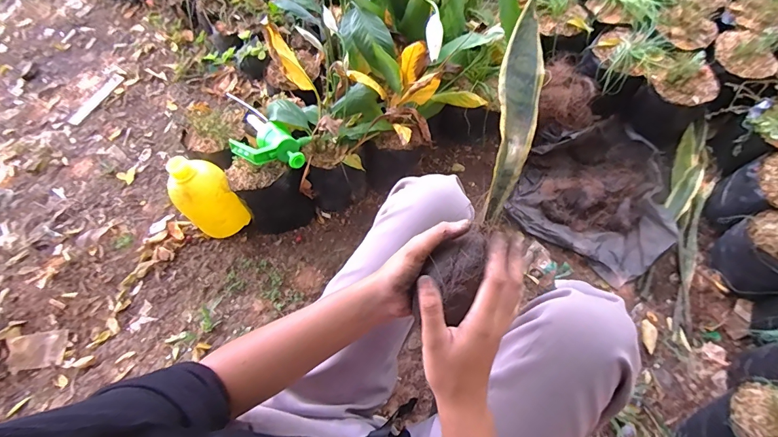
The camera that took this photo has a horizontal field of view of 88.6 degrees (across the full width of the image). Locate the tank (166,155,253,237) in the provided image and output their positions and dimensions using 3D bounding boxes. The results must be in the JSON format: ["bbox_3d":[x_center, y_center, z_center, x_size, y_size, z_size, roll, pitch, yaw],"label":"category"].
[{"bbox_3d":[-0.419,-0.042,0.940,0.125,0.207,0.135,-39,72,-12],"label":"tank"}]

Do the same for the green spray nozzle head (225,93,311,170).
[{"bbox_3d":[-0.267,-0.172,0.878,0.144,0.071,0.222,-40,55,-12],"label":"green spray nozzle head"}]

